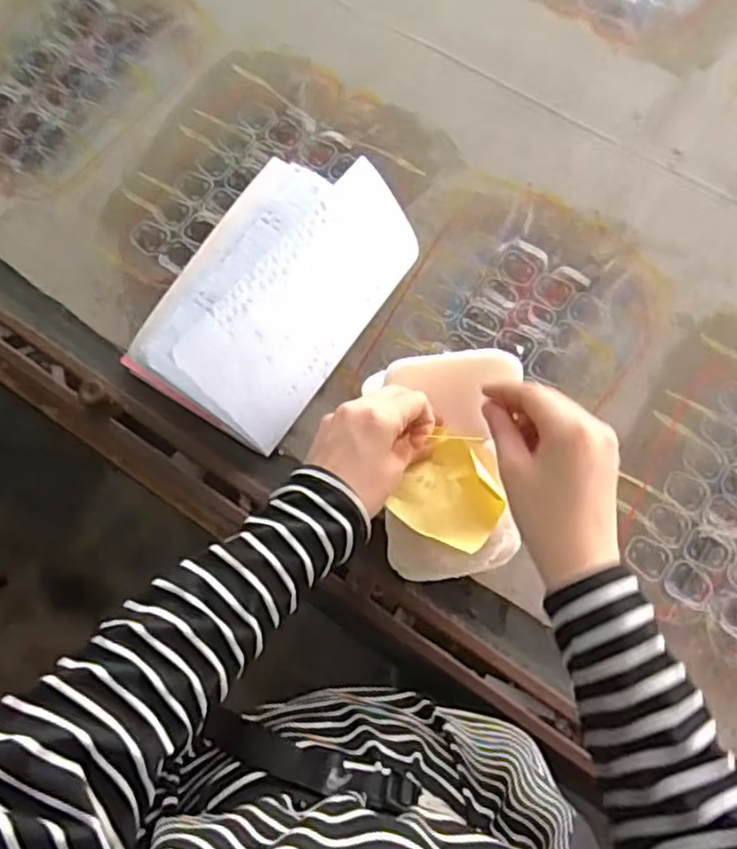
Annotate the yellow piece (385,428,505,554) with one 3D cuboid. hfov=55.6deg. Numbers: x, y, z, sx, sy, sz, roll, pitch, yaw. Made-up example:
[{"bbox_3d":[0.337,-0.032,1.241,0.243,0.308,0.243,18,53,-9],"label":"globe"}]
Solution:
[{"bbox_3d":[0.060,0.048,0.490,0.071,0.013,0.070,31,77,28],"label":"yellow piece"}]

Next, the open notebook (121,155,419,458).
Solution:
[{"bbox_3d":[-0.089,-0.126,0.662,0.163,0.125,0.253,35,77,10],"label":"open notebook"}]

